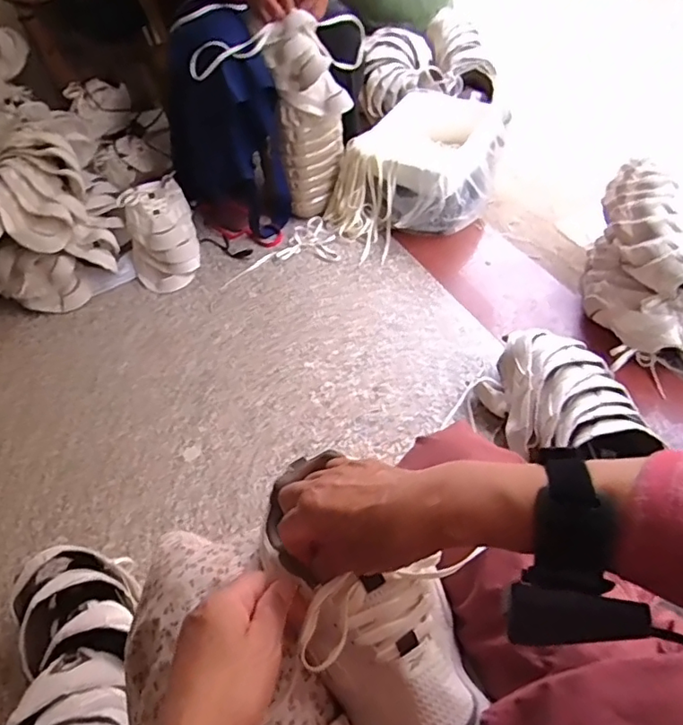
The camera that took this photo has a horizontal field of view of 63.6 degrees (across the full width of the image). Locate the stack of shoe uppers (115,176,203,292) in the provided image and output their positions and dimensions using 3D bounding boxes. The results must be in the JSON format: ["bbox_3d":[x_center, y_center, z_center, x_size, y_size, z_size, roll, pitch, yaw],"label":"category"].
[{"bbox_3d":[-0.428,-0.305,1.307,0.158,0.156,0.221,-15,51,-8],"label":"stack of shoe uppers"}]

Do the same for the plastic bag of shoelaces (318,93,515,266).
[{"bbox_3d":[0.198,-0.494,1.408,0.370,0.164,0.516,17,54,18],"label":"plastic bag of shoelaces"}]

